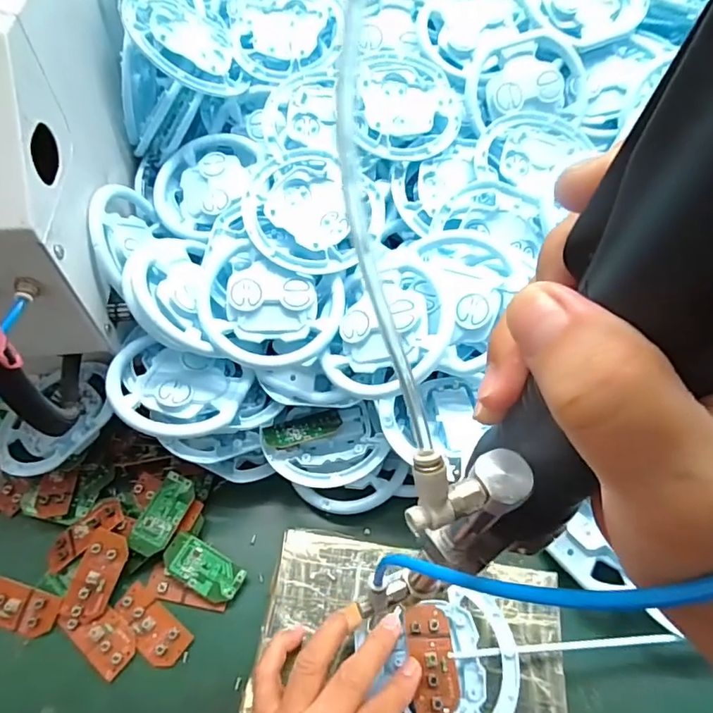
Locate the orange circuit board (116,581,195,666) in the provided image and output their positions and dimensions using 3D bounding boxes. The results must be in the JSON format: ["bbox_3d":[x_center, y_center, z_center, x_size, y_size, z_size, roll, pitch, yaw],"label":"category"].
[{"bbox_3d":[-0.146,0.191,0.354,0.060,0.005,0.029,34,63,19],"label":"orange circuit board"}]

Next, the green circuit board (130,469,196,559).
[{"bbox_3d":[-0.149,0.119,0.381,0.031,0.006,0.059,24,60,14],"label":"green circuit board"}]

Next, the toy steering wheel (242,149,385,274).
[{"bbox_3d":[-0.033,-0.112,0.388,0.102,0.023,0.102,2,75,-7],"label":"toy steering wheel"}]

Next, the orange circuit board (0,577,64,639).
[{"bbox_3d":[-0.241,0.178,0.354,0.063,0.009,0.028,13,58,7],"label":"orange circuit board"}]

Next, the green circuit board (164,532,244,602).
[{"bbox_3d":[-0.114,0.158,0.371,0.061,0.004,0.030,30,64,8],"label":"green circuit board"}]

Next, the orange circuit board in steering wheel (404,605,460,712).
[{"bbox_3d":[0.049,0.191,0.316,0.030,0.010,0.060,-4,56,-4],"label":"orange circuit board in steering wheel"}]

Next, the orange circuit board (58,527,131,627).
[{"bbox_3d":[-0.189,0.160,0.361,0.030,0.009,0.063,14,72,8],"label":"orange circuit board"}]

